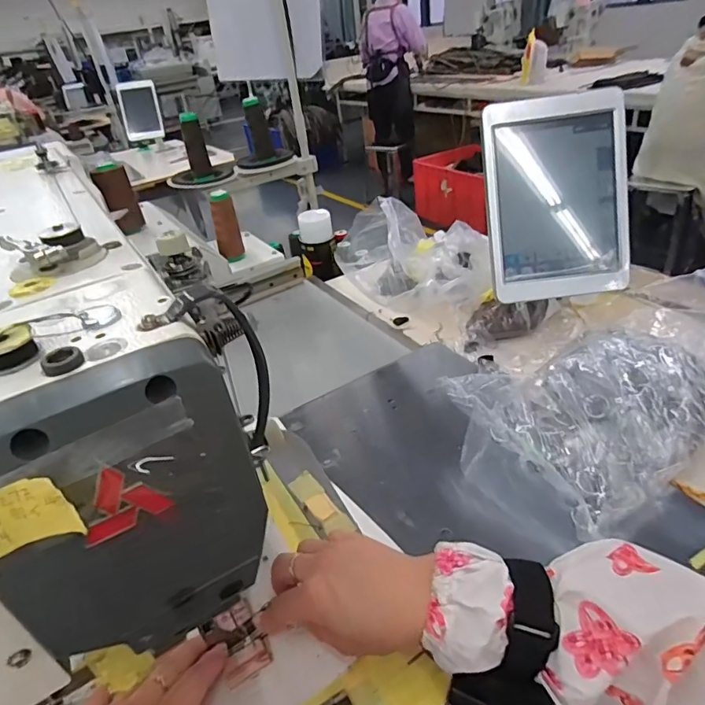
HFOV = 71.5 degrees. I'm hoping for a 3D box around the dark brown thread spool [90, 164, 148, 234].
[{"bbox_3d":[-0.373,-0.241,0.789,0.051,0.109,0.054,-19,36,-16],"label":"dark brown thread spool"}]

